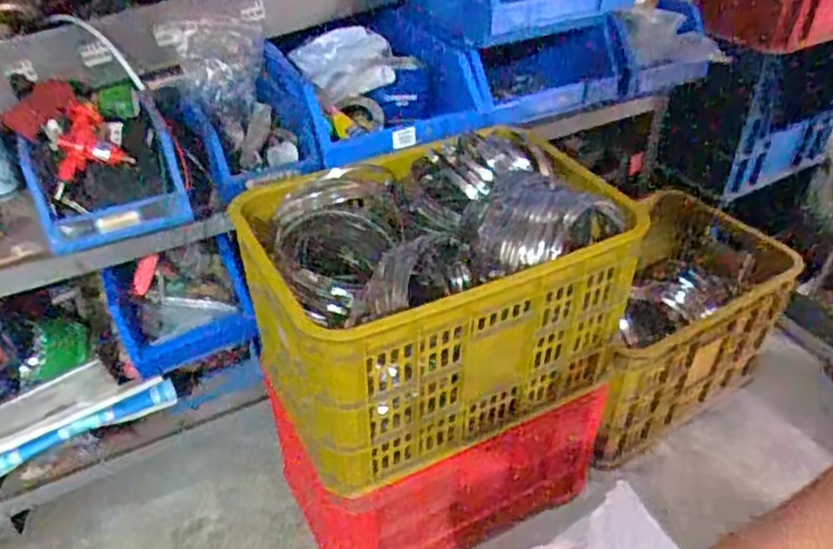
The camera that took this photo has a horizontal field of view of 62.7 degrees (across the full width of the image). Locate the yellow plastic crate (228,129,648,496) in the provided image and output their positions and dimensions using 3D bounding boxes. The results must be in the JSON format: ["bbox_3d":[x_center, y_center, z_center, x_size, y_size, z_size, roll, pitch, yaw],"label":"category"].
[{"bbox_3d":[0.033,0.025,1.055,0.512,0.345,0.346,-19,42,-22],"label":"yellow plastic crate"}]

